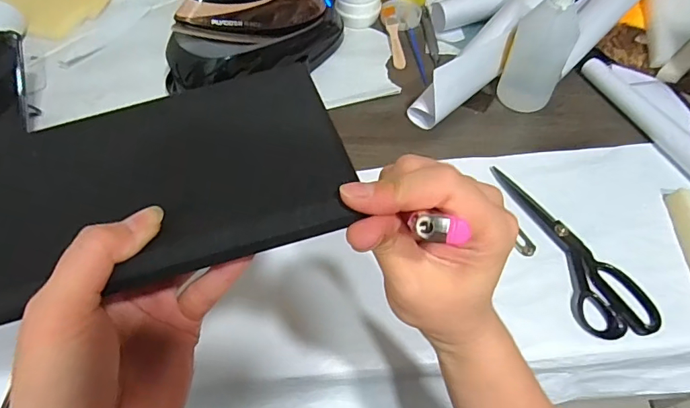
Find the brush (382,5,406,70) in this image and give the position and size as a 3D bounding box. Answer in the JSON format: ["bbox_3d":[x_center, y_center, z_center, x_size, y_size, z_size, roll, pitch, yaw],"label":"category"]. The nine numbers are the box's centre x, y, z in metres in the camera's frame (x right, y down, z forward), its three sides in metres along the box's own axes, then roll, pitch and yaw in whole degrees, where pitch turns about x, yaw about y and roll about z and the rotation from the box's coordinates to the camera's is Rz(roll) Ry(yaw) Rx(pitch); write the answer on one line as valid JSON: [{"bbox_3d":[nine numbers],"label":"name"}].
[{"bbox_3d":[0.082,-0.275,0.748,0.023,0.015,0.142,-4,56,-3],"label":"brush"}]

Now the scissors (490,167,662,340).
[{"bbox_3d":[0.256,0.046,0.529,0.075,0.012,0.235,-17,57,-12],"label":"scissors"}]

